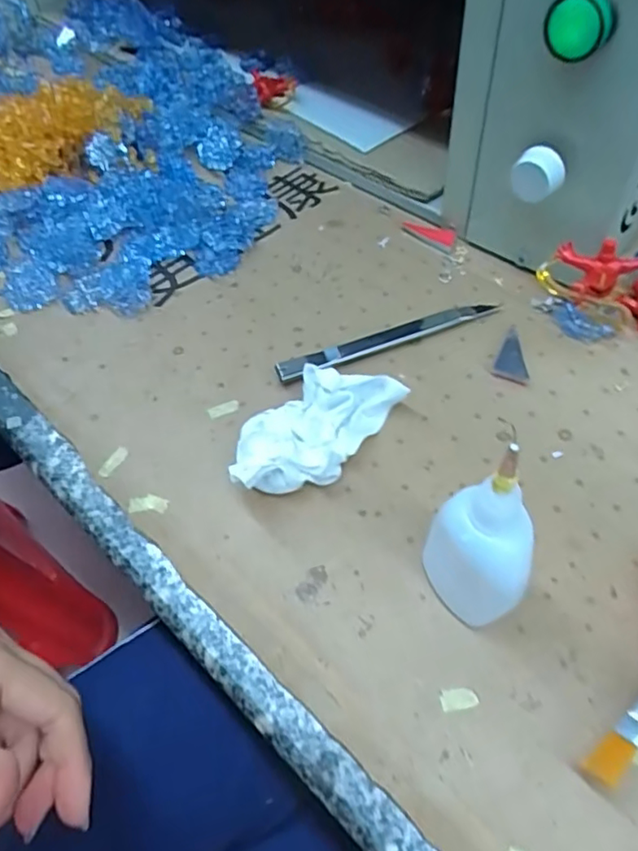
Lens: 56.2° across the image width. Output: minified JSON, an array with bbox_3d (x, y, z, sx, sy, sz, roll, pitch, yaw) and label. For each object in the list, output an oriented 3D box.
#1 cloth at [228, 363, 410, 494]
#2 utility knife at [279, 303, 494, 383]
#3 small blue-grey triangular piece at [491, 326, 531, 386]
[{"bbox_3d":[0.001,0.000,0.301,0.095,0.033,0.050,-20,56,-9],"label":"cloth"},{"bbox_3d":[0.042,-0.052,0.349,0.138,0.013,0.013,-21,56,-9],"label":"utility knife"},{"bbox_3d":[0.113,-0.039,0.338,0.020,0.005,0.036,21,60,18],"label":"small blue-grey triangular piece"}]

